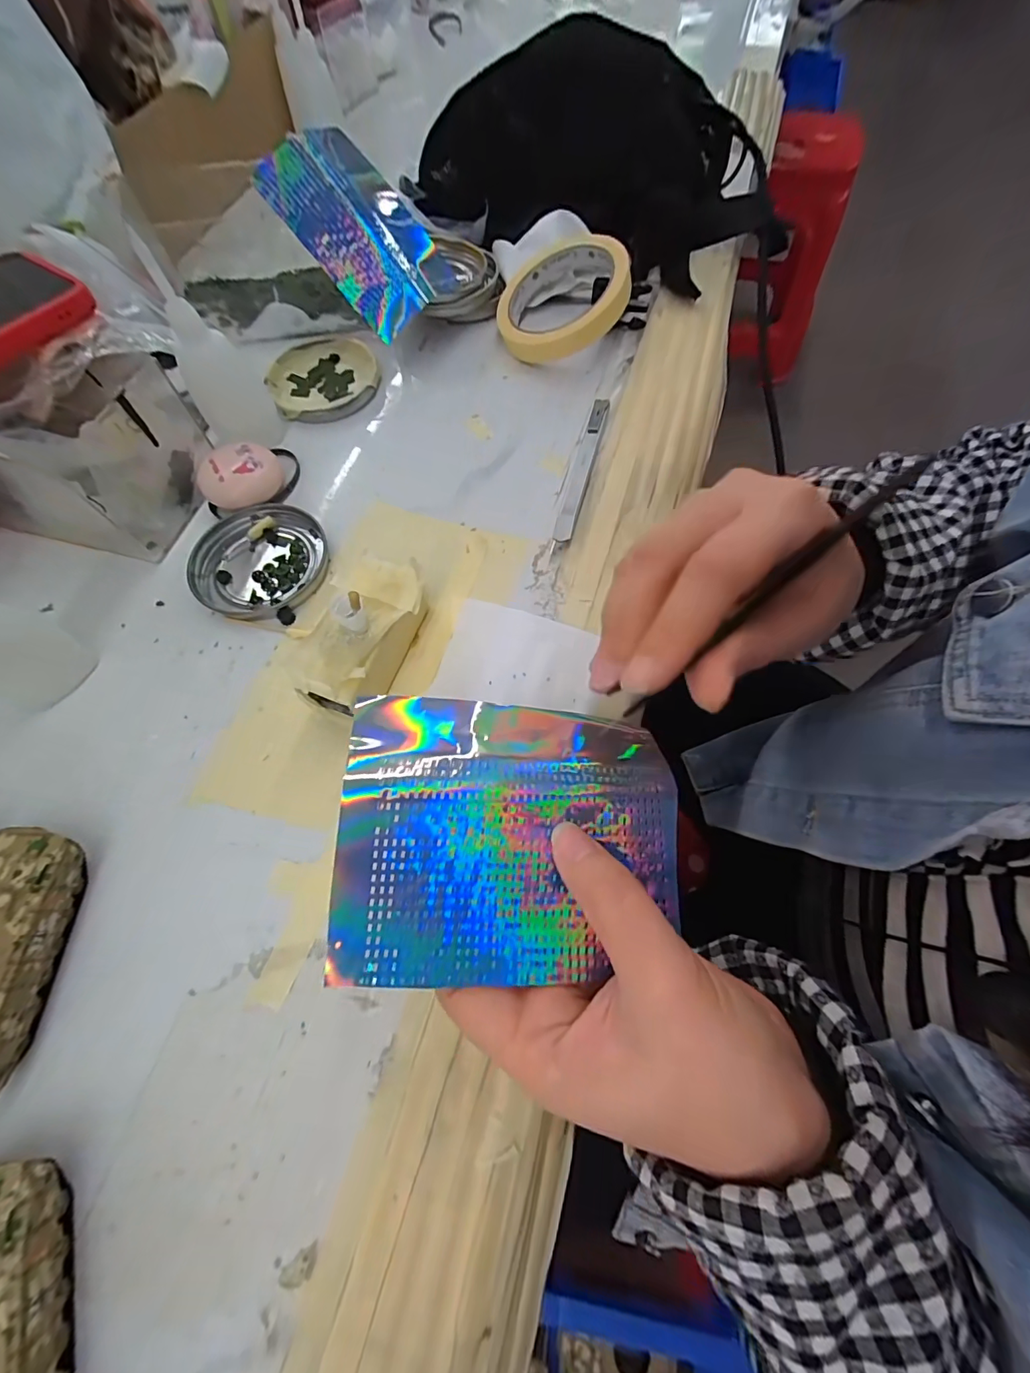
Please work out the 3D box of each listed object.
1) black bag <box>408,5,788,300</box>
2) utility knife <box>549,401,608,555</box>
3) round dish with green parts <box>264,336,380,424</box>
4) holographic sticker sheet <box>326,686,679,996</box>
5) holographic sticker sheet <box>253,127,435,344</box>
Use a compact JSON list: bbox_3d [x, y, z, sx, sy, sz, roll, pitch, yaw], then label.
[{"bbox_3d":[0.060,-0.437,0.385,0.325,0.090,0.201,17,68,8],"label":"black bag"},{"bbox_3d":[0.043,-0.142,0.303,0.013,0.010,0.129,13,68,7],"label":"utility knife"},{"bbox_3d":[-0.143,-0.230,0.347,0.077,0.012,0.079,0,67,1],"label":"round dish with green parts"},{"bbox_3d":[0.000,0.051,0.169,0.119,0.029,0.097,0,67,1],"label":"holographic sticker sheet"},{"bbox_3d":[-0.104,-0.308,0.317,0.071,0.014,0.126,-44,101,3],"label":"holographic sticker sheet"}]

